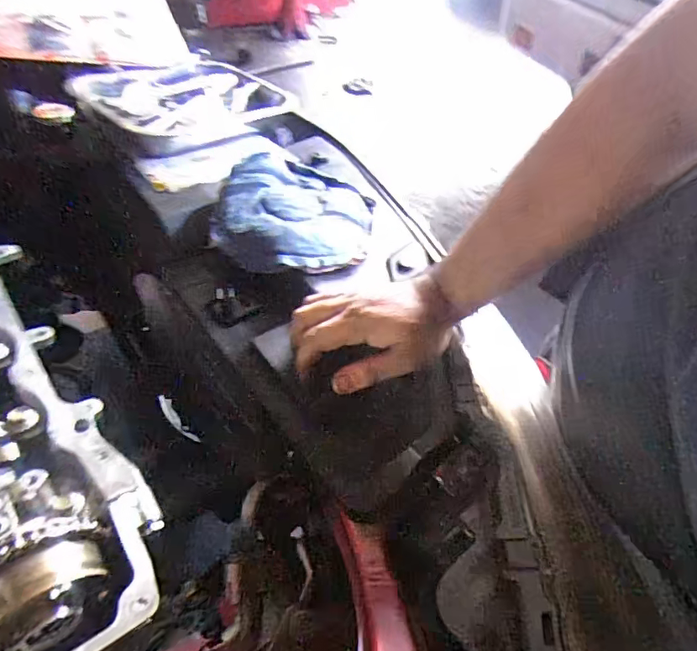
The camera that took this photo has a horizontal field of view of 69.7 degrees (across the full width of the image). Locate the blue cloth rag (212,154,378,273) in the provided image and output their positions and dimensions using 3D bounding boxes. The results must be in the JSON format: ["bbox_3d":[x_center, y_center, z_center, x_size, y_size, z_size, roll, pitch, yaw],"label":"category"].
[{"bbox_3d":[-0.055,-0.122,0.528,0.155,0.032,0.179,7,49,0],"label":"blue cloth rag"}]

